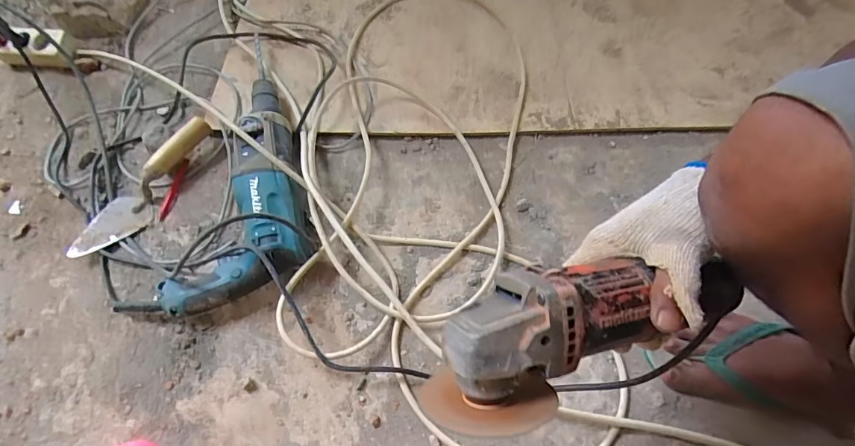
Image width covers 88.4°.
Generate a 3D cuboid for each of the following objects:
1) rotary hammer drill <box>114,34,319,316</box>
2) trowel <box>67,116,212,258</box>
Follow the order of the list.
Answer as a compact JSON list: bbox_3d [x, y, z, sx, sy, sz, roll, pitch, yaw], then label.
[{"bbox_3d":[-0.337,-0.056,0.683,0.278,0.107,0.383,-14,63,-7],"label":"rotary hammer drill"},{"bbox_3d":[-0.454,-0.057,0.708,0.071,0.058,0.281,35,83,20],"label":"trowel"}]

